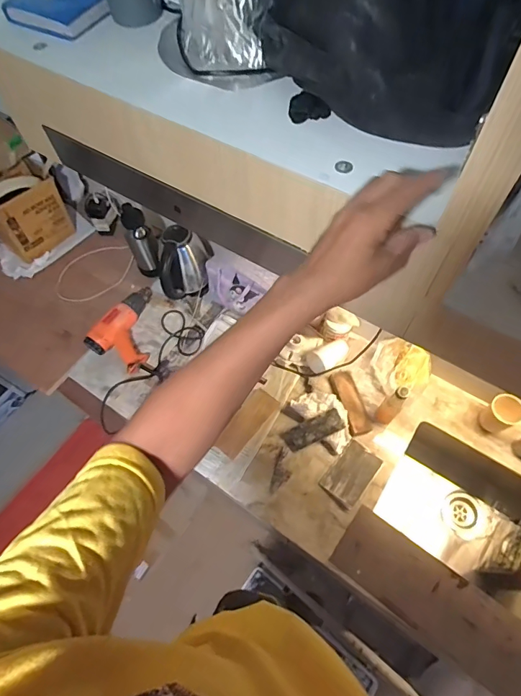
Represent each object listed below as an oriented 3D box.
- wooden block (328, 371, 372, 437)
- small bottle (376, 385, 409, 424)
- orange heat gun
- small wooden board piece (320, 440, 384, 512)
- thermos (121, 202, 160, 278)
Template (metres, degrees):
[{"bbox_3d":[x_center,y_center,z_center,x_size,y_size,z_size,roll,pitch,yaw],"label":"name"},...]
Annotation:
[{"bbox_3d":[0.246,0.148,1.124,0.064,0.035,0.187,-15,63,-5],"label":"wooden block"},{"bbox_3d":[0.335,0.149,1.040,0.050,0.179,0.041,35,69,18],"label":"small bottle"},{"bbox_3d":[-0.376,-0.069,1.213,0.170,0.076,0.258,30,68,17],"label":"orange heat gun"},{"bbox_3d":[0.239,0.324,1.060,0.099,0.014,0.155,36,70,19],"label":"small wooden board piece"},{"bbox_3d":[-0.378,-0.334,1.286,0.083,0.250,0.093,-25,65,-10],"label":"thermos"}]

